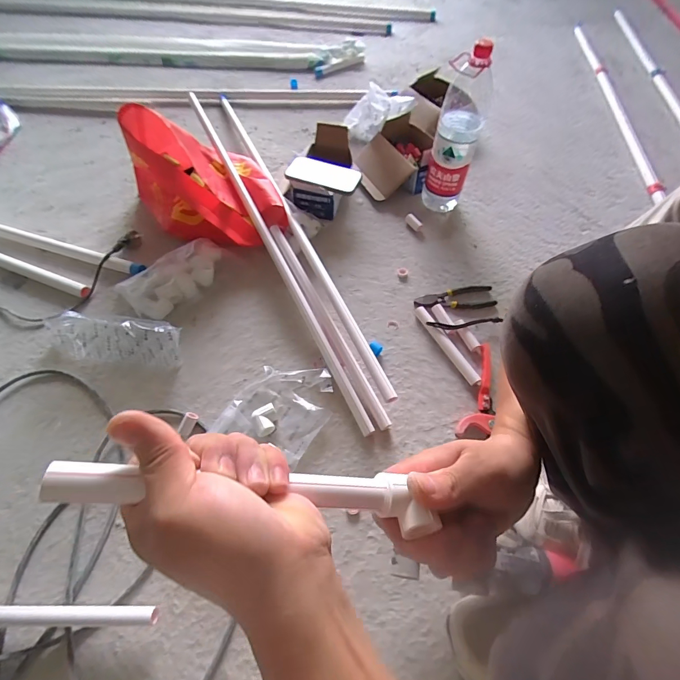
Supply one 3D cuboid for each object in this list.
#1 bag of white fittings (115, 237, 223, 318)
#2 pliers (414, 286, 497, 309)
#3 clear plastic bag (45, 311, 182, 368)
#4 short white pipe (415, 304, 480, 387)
[{"bbox_3d":[-0.329,-0.126,0.761,0.205,0.046,0.112,-38,65,-21],"label":"bag of white fittings"},{"bbox_3d":[0.227,-0.083,0.744,0.162,0.013,0.055,-6,58,-3],"label":"pliers"},{"bbox_3d":[-0.402,-0.009,0.663,0.265,0.076,0.079,5,58,3],"label":"clear plastic bag"},{"bbox_3d":[0.192,0.007,0.680,0.021,0.023,0.174,-26,62,-15],"label":"short white pipe"}]

